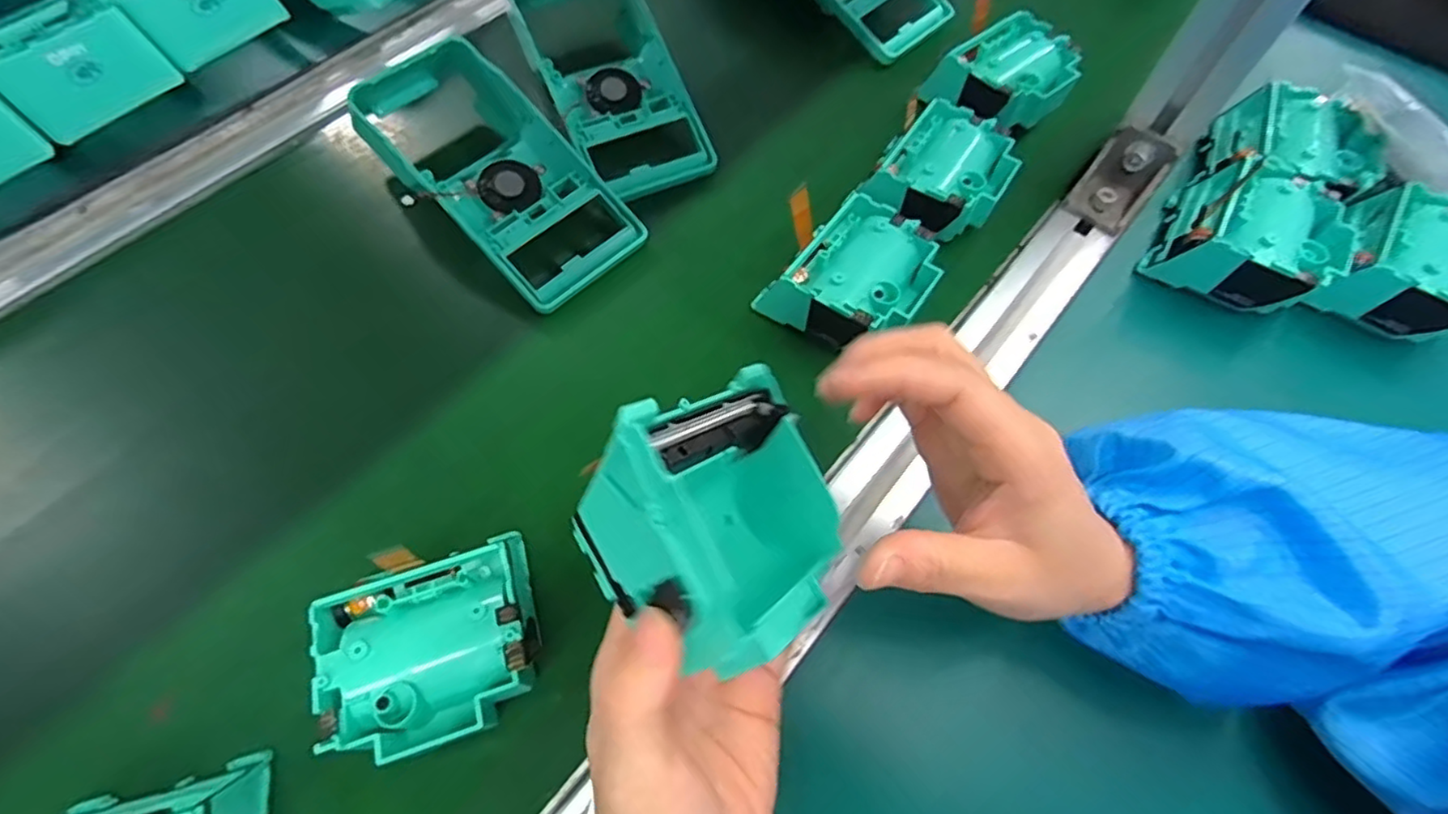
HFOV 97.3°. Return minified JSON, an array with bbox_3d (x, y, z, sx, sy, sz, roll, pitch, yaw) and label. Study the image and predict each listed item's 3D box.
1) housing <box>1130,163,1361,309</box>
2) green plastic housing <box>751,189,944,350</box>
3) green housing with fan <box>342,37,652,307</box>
[{"bbox_3d":[0.285,-0.088,0.350,0.080,0.045,0.086,33,68,14],"label":"housing"},{"bbox_3d":[0.070,-0.065,0.339,0.071,0.040,0.090,37,69,16],"label":"green plastic housing"},{"bbox_3d":[-0.141,-0.143,0.375,0.194,0.046,0.087,42,70,18],"label":"green housing with fan"}]

